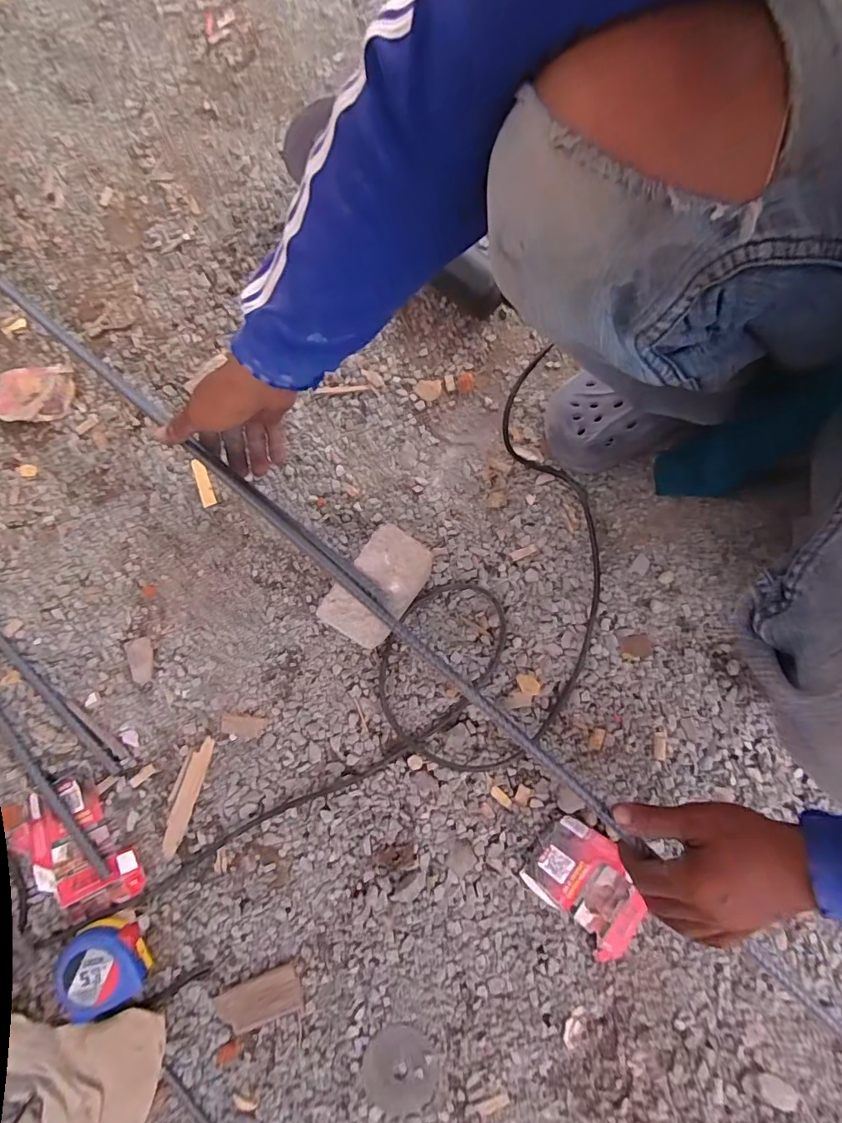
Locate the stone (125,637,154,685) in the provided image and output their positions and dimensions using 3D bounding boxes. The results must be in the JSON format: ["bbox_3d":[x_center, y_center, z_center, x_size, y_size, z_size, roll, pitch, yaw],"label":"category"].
[{"bbox_3d":[-0.294,0.103,0.514,0.026,0.004,0.047,-18,80,-4],"label":"stone"}]

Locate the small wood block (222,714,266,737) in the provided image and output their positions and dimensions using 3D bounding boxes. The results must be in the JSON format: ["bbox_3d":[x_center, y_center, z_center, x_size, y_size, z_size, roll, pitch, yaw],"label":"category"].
[{"bbox_3d":[-0.181,0.167,0.497,0.044,0.004,0.018,5,80,0],"label":"small wood block"}]

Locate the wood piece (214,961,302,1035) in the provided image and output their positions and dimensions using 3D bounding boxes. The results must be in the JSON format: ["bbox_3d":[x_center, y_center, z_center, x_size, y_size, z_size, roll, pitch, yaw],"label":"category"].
[{"bbox_3d":[-0.146,0.398,0.445,0.075,0.005,0.039,-19,80,-4],"label":"wood piece"}]

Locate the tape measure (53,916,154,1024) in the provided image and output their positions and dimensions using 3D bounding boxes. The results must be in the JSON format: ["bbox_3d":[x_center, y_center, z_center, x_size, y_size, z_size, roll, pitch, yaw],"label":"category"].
[{"bbox_3d":[-0.290,0.367,0.442,0.071,0.031,0.069,-25,81,-5],"label":"tape measure"}]

